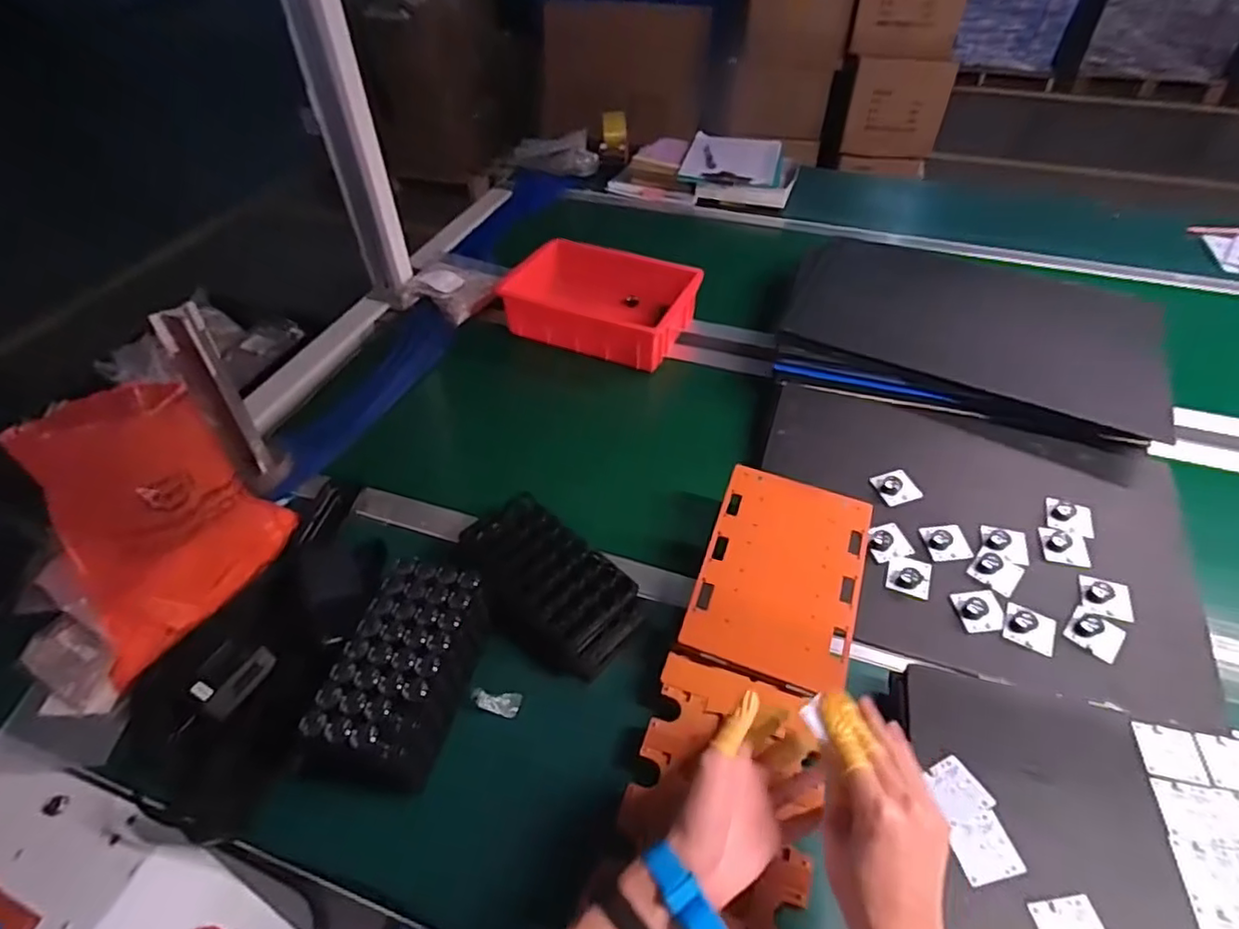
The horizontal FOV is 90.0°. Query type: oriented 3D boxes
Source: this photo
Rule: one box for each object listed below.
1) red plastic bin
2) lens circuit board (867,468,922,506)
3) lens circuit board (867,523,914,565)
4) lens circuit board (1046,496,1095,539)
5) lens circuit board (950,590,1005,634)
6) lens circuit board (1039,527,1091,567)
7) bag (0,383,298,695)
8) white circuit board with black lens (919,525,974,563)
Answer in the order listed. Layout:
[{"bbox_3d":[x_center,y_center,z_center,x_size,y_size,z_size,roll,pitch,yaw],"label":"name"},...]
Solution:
[{"bbox_3d":[-0.026,-0.294,1.081,0.300,0.085,0.244,19,49,18],"label":"red plastic bin"},{"bbox_3d":[0.353,0.028,0.790,0.049,0.012,0.047,-11,45,-9],"label":"lens circuit board"},{"bbox_3d":[0.321,0.094,0.741,0.045,0.014,0.043,-13,46,-11],"label":"lens circuit board"},{"bbox_3d":[0.548,0.062,0.751,0.050,0.011,0.049,19,48,21],"label":"lens circuit board"},{"bbox_3d":[0.399,0.160,0.686,0.048,0.021,0.047,-5,46,-4],"label":"lens circuit board"},{"bbox_3d":[0.526,0.097,0.731,0.050,0.015,0.045,9,45,11],"label":"lens circuit board"},{"bbox_3d":[-0.474,0.059,0.634,0.200,0.227,0.136,-26,51,-22],"label":"bag"},{"bbox_3d":[0.391,0.094,0.740,0.051,0.020,0.045,-4,44,-2],"label":"white circuit board with black lens"}]

